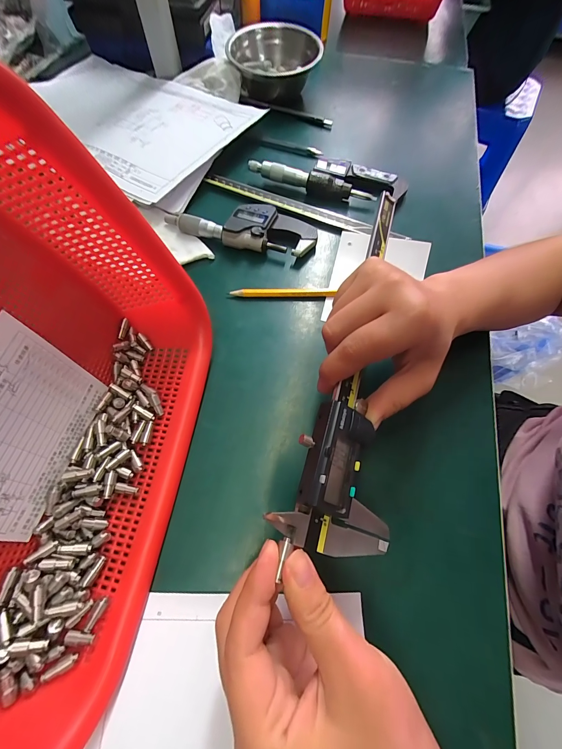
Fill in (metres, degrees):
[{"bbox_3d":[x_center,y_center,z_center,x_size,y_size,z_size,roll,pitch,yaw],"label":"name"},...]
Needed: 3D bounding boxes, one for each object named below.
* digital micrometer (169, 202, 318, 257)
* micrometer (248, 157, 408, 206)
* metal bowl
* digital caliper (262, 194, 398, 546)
[{"bbox_3d":[-0.041,-0.157,0.318,0.155,0.026,0.052,10,66,3],"label":"digital micrometer"},{"bbox_3d":[0.056,-0.236,0.357,0.182,0.028,0.052,8,65,2],"label":"micrometer"},{"bbox_3d":[-0.009,-0.430,0.420,0.119,0.058,0.119,1,65,-1],"label":"metal bowl"},{"bbox_3d":[0.058,-0.031,0.205,0.054,0.020,0.273,14,65,5],"label":"digital caliper"}]

